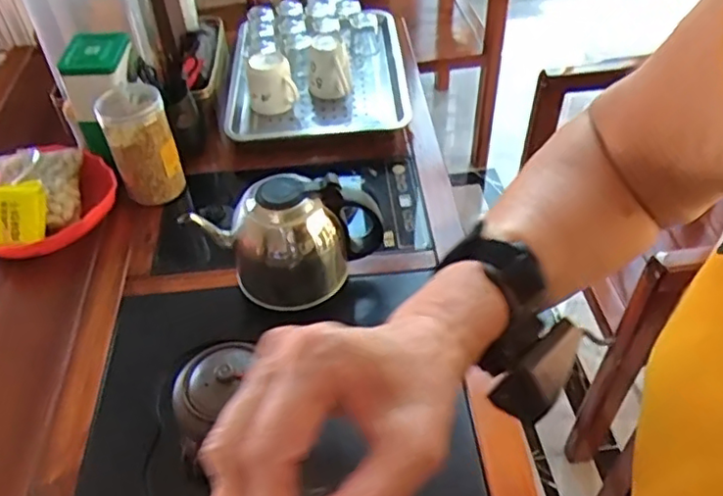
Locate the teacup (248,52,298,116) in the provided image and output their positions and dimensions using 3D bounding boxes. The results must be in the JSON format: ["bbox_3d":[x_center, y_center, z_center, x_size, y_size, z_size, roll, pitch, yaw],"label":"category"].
[{"bbox_3d":[-0.148,-0.261,1.008,0.072,0.079,0.077,-21,48,-16],"label":"teacup"}]

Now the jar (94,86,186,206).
[{"bbox_3d":[-0.299,-0.137,0.880,0.084,0.151,0.089,-17,47,-13],"label":"jar"}]

